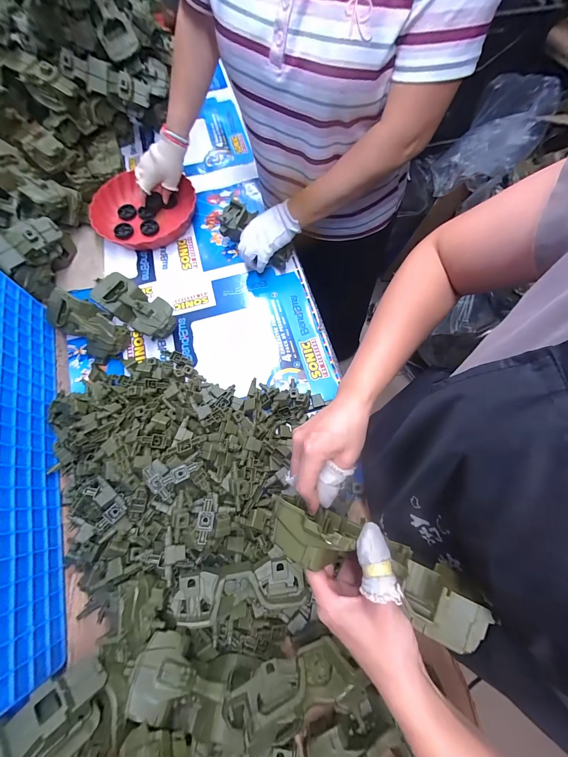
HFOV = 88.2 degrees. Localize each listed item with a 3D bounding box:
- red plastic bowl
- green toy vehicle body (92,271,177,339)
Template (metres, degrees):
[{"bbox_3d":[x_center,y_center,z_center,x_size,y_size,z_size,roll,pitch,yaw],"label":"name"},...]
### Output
[{"bbox_3d":[-0.343,-0.395,0.711,0.236,0.049,0.203,18,71,9],"label":"red plastic bowl"},{"bbox_3d":[-0.297,-0.143,0.586,0.177,0.065,0.076,33,74,13],"label":"green toy vehicle body"}]

